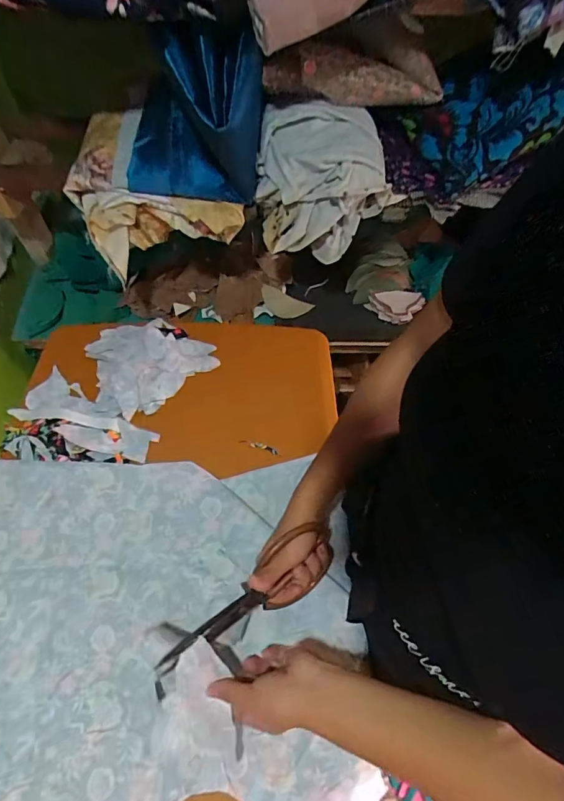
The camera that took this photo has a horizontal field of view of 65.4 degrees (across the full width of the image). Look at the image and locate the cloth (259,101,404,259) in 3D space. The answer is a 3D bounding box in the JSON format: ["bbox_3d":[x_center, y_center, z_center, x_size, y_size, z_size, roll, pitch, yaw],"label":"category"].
[{"bbox_3d":[0.069,-0.326,0.660,0.206,0.160,0.126,2,60,0],"label":"cloth"}]

